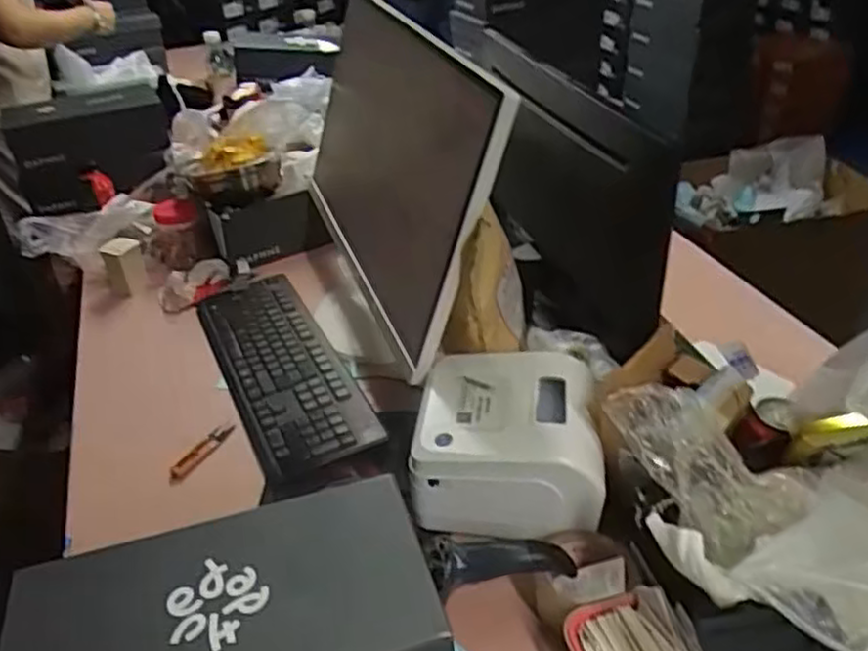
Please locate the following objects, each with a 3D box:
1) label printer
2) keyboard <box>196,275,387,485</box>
[{"bbox_3d":[0.082,0.120,0.780,0.189,0.105,0.164,2,35,8],"label":"label printer"},{"bbox_3d":[-0.217,0.052,1.010,0.152,0.034,0.393,-20,38,-22],"label":"keyboard"}]

